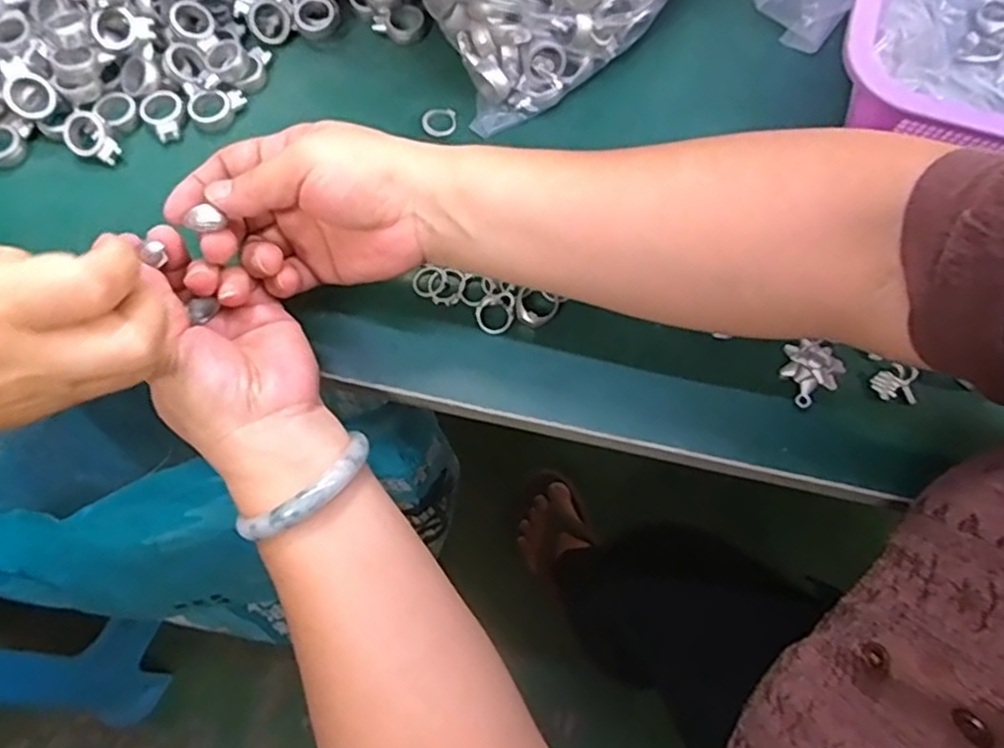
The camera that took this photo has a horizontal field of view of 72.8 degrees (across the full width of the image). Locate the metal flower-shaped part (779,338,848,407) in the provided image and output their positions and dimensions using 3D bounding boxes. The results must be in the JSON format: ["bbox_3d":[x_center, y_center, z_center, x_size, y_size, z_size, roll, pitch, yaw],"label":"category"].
[{"bbox_3d":[0.161,-0.002,0.359,0.029,0.013,0.030,-35,74,-12],"label":"metal flower-shaped part"}]

